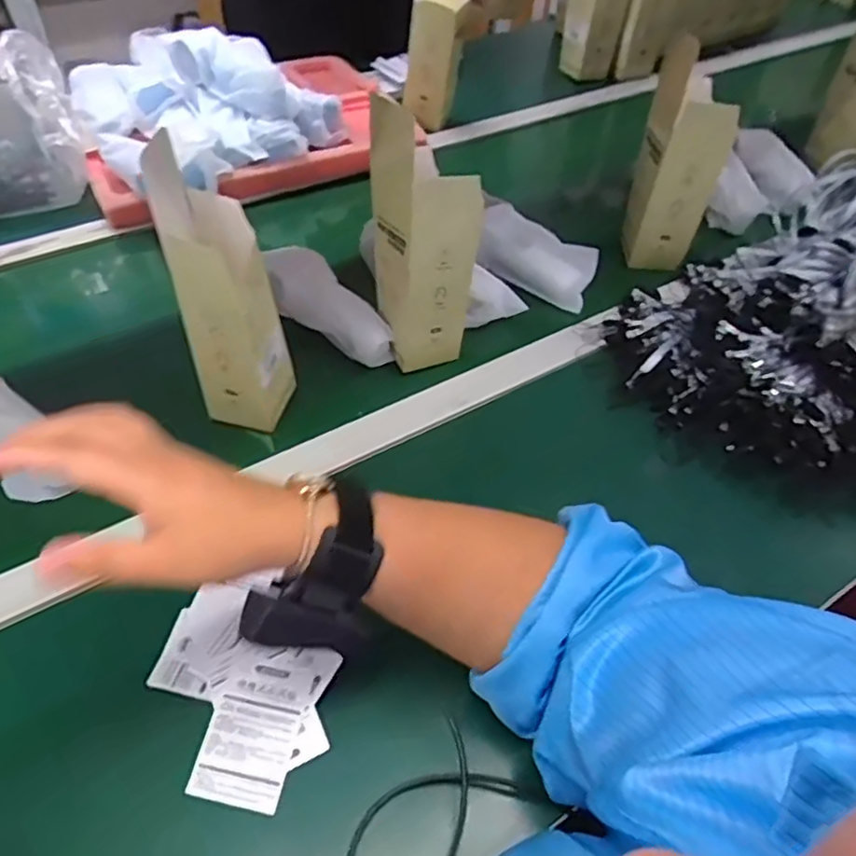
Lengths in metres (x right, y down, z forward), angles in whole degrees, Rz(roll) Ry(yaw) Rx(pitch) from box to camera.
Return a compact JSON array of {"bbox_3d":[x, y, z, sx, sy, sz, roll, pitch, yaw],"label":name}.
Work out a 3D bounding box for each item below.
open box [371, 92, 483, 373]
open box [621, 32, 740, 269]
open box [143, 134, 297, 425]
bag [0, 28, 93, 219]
[{"bbox_3d":[-0.004,-0.161,0.561,0.076,0.216,0.071,-15,51,-15],"label":"open box"},{"bbox_3d":[0.270,-0.289,0.692,0.084,0.228,0.086,16,50,11],"label":"open box"},{"bbox_3d":[-0.157,-0.098,0.500,0.064,0.220,0.060,8,49,4],"label":"open box"},{"bbox_3d":[-0.521,-0.343,0.752,0.201,0.158,0.115,-15,51,-15],"label":"bag"}]

